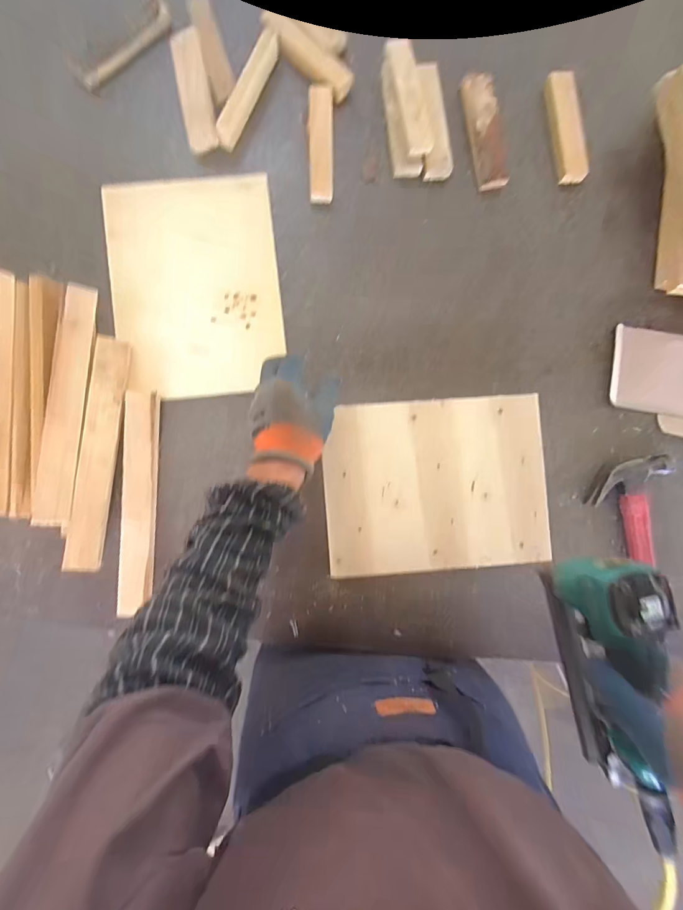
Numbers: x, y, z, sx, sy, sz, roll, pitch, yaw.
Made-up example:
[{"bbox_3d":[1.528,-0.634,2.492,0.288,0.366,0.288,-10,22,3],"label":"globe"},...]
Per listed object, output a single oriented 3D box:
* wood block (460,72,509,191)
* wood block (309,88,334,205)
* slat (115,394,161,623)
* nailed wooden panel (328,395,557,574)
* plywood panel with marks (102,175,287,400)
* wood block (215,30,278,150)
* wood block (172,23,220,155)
[{"bbox_3d":[0.210,-0.473,0.594,0.049,0.018,0.168,-11,89,-2],"label":"wood block"},{"bbox_3d":[-0.028,-0.443,0.581,0.035,0.019,0.159,-1,88,-2],"label":"wood block"},{"bbox_3d":[-0.272,0.064,0.547,0.041,0.021,0.291,3,88,-2],"label":"slat"},{"bbox_3d":[0.129,0.042,0.564,0.296,0.028,0.228,-4,88,-2],"label":"nailed wooden panel"},{"bbox_3d":[-0.202,-0.236,0.563,0.226,0.019,0.303,-6,88,-2],"label":"plywood panel with marks"},{"bbox_3d":[-0.131,-0.517,0.572,0.026,0.034,0.164,26,88,-1],"label":"wood block"},{"bbox_3d":[-0.206,-0.512,0.572,0.041,0.019,0.162,-10,89,-2],"label":"wood block"}]

